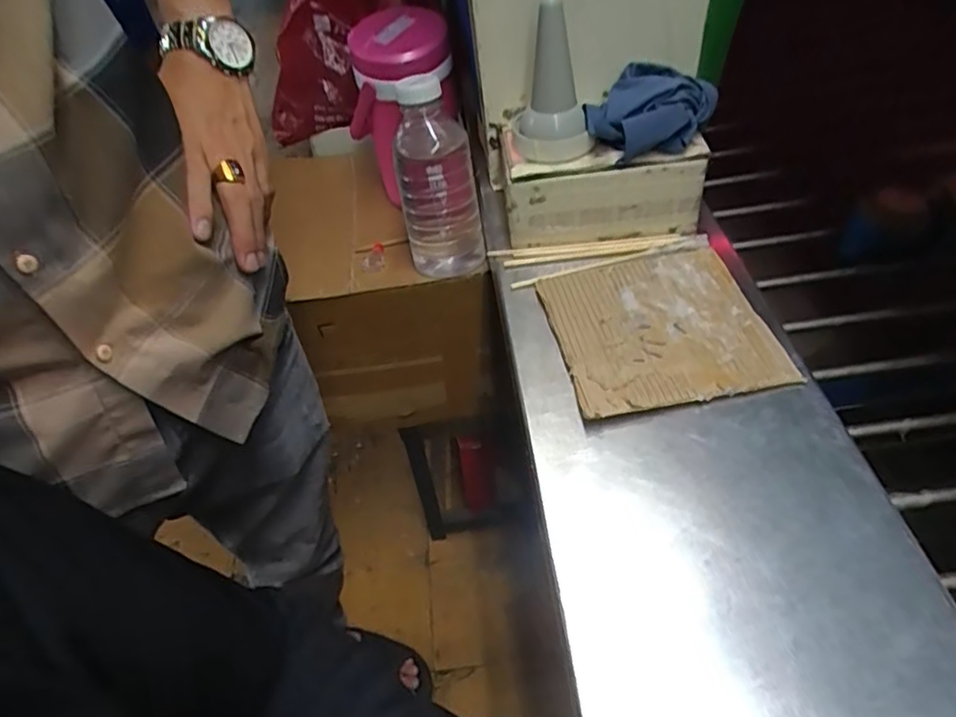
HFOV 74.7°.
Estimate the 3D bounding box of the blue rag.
[{"bbox_3d":[0.167,-0.242,0.604,0.100,0.047,0.117,28,56,30],"label":"blue rag"}]

